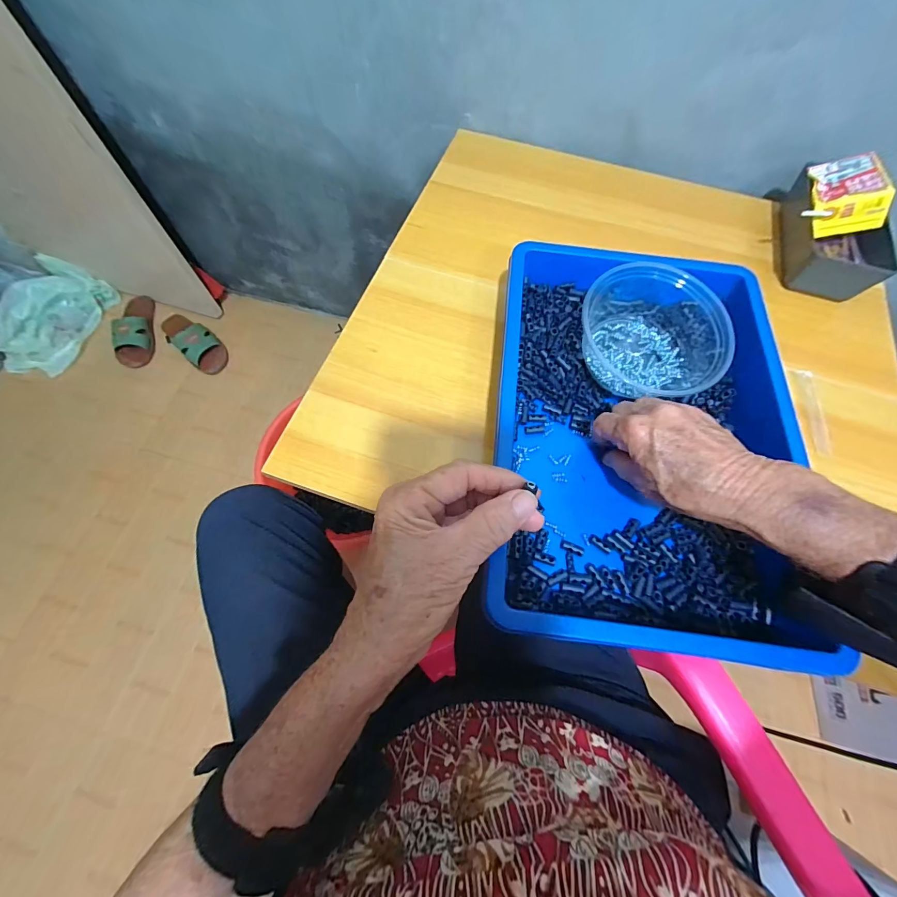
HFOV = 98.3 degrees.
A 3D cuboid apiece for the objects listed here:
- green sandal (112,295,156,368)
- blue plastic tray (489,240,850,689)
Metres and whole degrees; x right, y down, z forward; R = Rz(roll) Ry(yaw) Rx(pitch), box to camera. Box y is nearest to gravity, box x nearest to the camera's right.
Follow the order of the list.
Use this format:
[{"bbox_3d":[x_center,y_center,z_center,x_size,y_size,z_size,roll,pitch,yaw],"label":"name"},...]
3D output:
[{"bbox_3d":[-0.800,-0.316,0.991,0.086,0.051,0.212,-1,67,-3],"label":"green sandal"},{"bbox_3d":[0.165,-0.021,0.355,0.242,0.075,0.367,5,67,-1],"label":"blue plastic tray"}]

